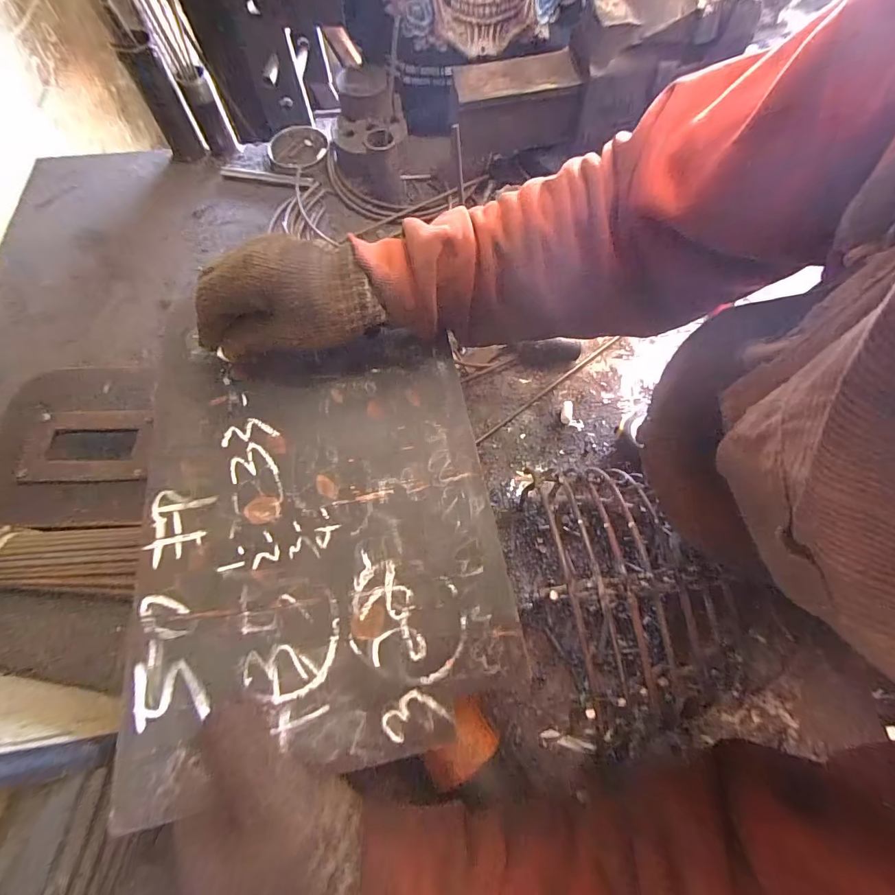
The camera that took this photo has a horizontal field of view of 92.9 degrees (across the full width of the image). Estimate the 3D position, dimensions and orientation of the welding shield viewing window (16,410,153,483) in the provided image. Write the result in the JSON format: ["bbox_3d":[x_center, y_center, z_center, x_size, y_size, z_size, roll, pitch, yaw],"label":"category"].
[{"bbox_3d":[-0.382,-0.004,0.455,0.128,0.008,0.082,-3,66,-1],"label":"welding shield viewing window"}]

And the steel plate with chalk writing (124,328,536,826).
[{"bbox_3d":[-0.093,0.050,0.329,0.253,0.009,0.318,-8,65,-12],"label":"steel plate with chalk writing"}]

